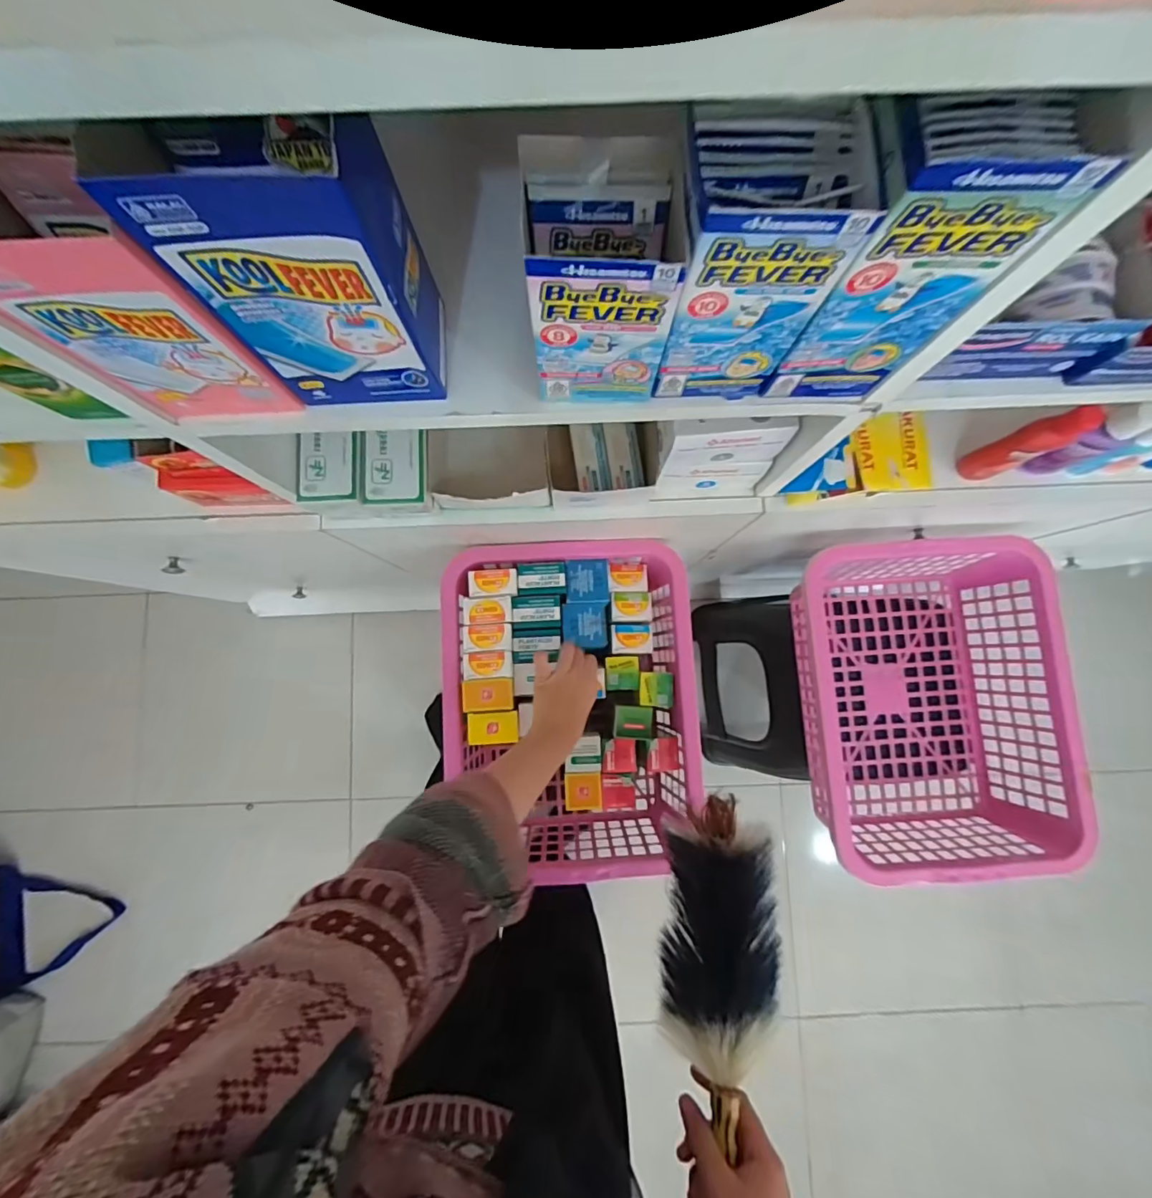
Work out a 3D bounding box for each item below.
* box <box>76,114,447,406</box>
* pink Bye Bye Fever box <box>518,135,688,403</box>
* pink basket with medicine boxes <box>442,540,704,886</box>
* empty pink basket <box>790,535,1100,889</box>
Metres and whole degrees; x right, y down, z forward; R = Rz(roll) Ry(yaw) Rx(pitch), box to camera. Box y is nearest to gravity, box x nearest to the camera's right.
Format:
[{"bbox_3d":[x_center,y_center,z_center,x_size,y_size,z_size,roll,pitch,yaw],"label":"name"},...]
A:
[{"bbox_3d":[-0.136,-0.172,0.275,0.102,0.154,0.060,-9,83,-2],"label":"box"},{"bbox_3d":[0.012,-0.170,0.292,0.070,0.124,0.063,-3,83,-1],"label":"pink Bye Bye Fever box"},{"bbox_3d":[-0.007,0.137,0.697,0.309,0.134,0.409,-3,83,-1],"label":"pink basket with medicine boxes"},{"bbox_3d":[0.454,0.135,0.696,0.305,0.144,0.399,-4,83,-1],"label":"empty pink basket"}]

